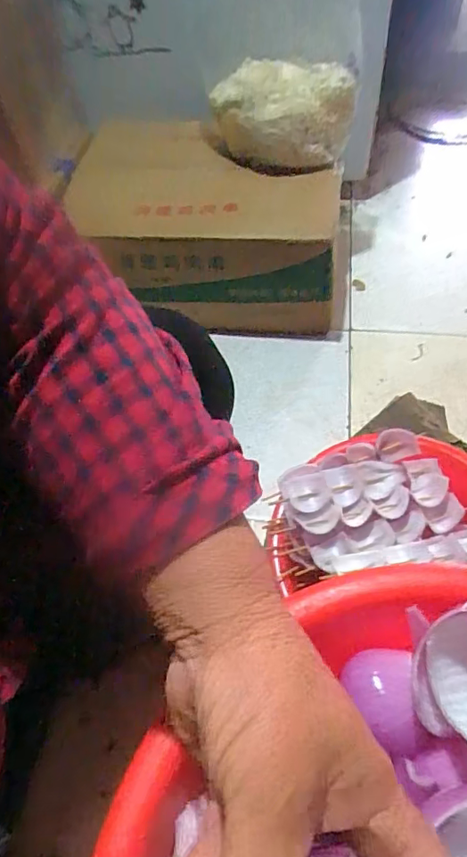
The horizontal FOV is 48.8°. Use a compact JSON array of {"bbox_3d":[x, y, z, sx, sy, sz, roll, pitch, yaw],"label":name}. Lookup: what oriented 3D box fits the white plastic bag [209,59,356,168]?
[{"bbox_3d":[0.076,-0.506,0.824,0.206,0.126,0.136,-1,54,4],"label":"white plastic bag"}]

